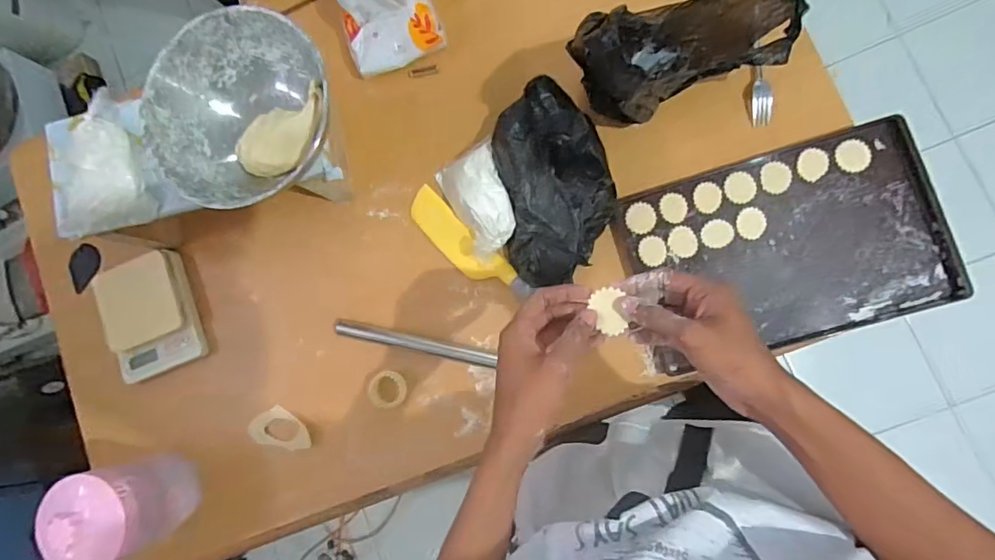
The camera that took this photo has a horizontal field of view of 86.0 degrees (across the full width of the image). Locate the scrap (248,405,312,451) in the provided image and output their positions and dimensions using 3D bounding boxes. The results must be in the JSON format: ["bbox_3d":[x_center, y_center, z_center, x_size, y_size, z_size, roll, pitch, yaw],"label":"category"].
[{"bbox_3d":[-0.316,0.215,0.780,0.095,0.011,0.056,11,87,9],"label":"scrap"}]

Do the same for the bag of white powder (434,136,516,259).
[{"bbox_3d":[-0.023,-0.112,0.731,0.093,0.053,0.147,-28,82,5],"label":"bag of white powder"}]

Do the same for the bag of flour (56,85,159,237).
[{"bbox_3d":[-0.521,-0.154,0.689,0.145,0.052,0.194,-14,84,7],"label":"bag of flour"}]

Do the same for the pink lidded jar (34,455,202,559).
[{"bbox_3d":[-0.500,0.308,0.719,0.114,0.172,0.118,-1,85,8],"label":"pink lidded jar"}]

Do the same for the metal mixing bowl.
[{"bbox_3d":[-0.292,-0.190,0.625,0.198,0.078,0.217,2,86,9],"label":"metal mixing bowl"}]

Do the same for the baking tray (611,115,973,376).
[{"bbox_3d":[0.361,-0.042,0.685,0.365,0.031,0.241,-16,83,7],"label":"baking tray"}]

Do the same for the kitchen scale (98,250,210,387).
[{"bbox_3d":[-0.528,0.055,0.811,0.142,0.041,0.173,-19,83,6],"label":"kitchen scale"}]

